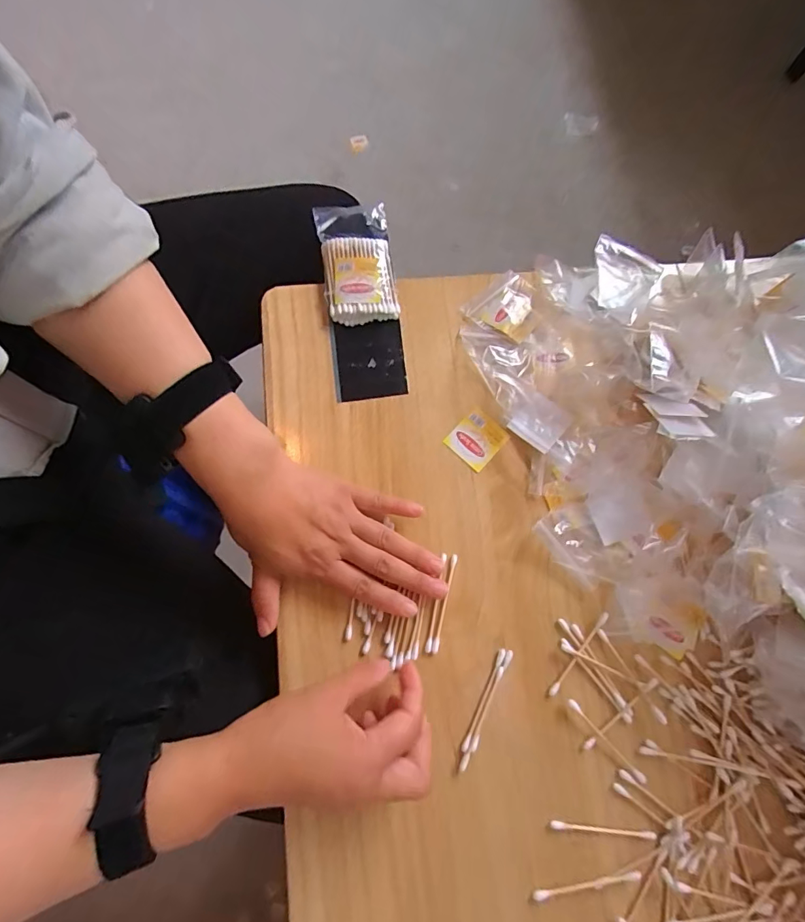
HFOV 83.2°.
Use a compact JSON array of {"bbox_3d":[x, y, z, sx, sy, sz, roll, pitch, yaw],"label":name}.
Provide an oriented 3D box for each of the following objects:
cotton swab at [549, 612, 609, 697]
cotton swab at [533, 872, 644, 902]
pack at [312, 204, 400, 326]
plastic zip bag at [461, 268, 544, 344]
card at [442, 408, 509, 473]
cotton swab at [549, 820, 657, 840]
[{"bbox_3d":[0.130,0.142,0.333,0.005,0.004,0.072,39,78,7],"label":"cotton swab"},{"bbox_3d":[0.121,0.280,0.298,0.071,0.004,0.007,-9,76,-4],"label":"cotton swab"},{"bbox_3d":[-0.040,-0.176,0.401,0.063,0.018,0.114,-9,76,-4],"label":"pack"},{"bbox_3d":[0.096,-0.139,0.403,0.058,0.008,0.066,40,78,8],"label":"plastic zip bag"},{"bbox_3d":[0.061,-0.017,0.374,0.038,0.005,0.042,42,78,8],"label":"card"},{"bbox_3d":[0.136,0.251,0.308,0.072,0.004,0.005,7,76,0],"label":"cotton swab"}]

